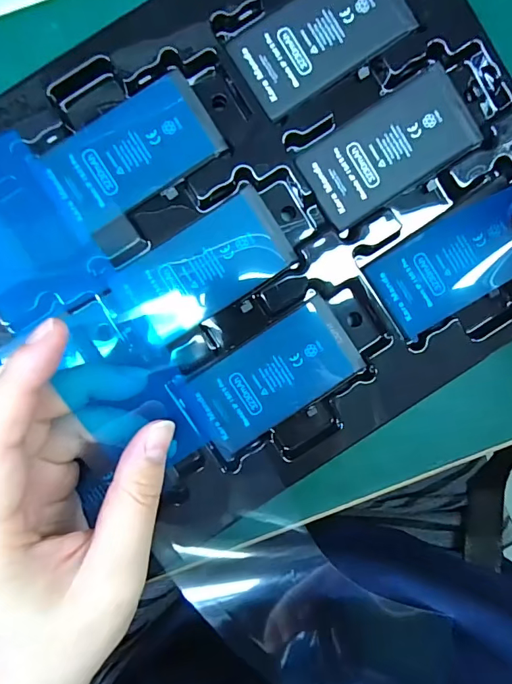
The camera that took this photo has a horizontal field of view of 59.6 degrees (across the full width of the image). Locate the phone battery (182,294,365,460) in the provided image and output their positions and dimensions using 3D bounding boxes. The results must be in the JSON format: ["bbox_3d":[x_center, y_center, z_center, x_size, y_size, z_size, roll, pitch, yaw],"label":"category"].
[{"bbox_3d":[0.009,0.017,0.224,0.084,0.006,0.045,-32,93,-1],"label":"phone battery"}]

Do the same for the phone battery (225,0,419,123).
[{"bbox_3d":[0.031,-0.148,0.215,0.084,0.006,0.046,-34,93,-1],"label":"phone battery"}]

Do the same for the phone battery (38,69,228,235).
[{"bbox_3d":[-0.058,-0.091,0.213,0.076,0.006,0.045,-33,93,-1],"label":"phone battery"}]

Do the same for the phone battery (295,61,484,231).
[{"bbox_3d":[0.065,-0.095,0.220,0.085,0.005,0.044,-32,93,-1],"label":"phone battery"}]

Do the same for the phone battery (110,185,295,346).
[{"bbox_3d":[-0.026,-0.036,0.217,0.084,0.006,0.043,-34,93,-1],"label":"phone battery"}]

